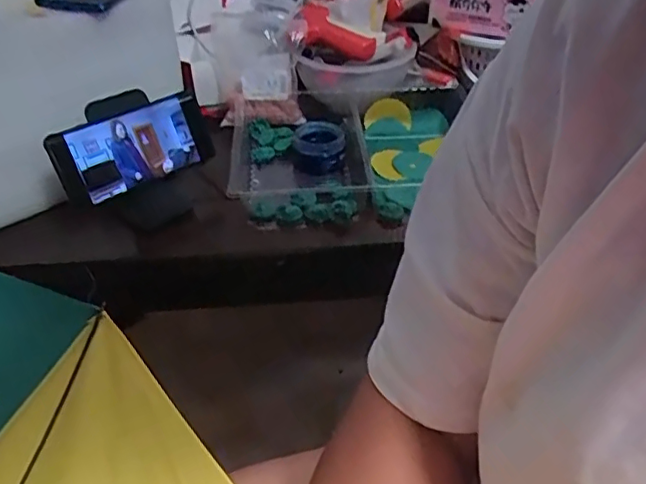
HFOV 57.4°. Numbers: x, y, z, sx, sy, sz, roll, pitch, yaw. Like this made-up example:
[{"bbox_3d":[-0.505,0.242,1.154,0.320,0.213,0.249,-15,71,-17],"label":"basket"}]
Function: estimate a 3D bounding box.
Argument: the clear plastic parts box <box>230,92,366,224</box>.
[{"bbox_3d":[-0.031,-0.104,0.671,0.146,0.060,0.226,-2,40,-1],"label":"clear plastic parts box"}]

